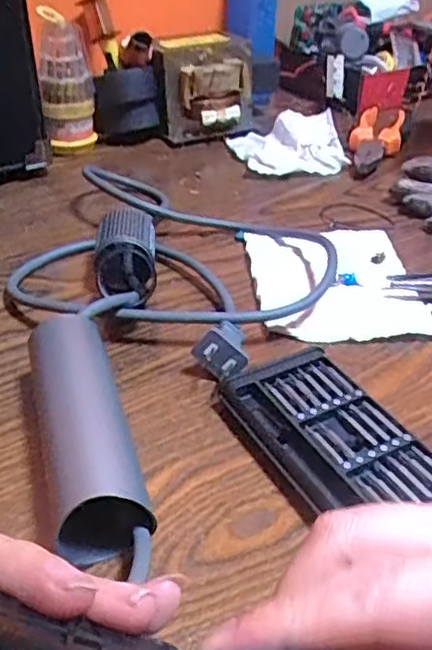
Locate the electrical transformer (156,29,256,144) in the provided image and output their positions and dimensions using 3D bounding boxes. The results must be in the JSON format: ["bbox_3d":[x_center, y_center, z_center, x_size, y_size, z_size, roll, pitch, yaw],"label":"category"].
[{"bbox_3d":[-0.009,-0.212,0.599,0.086,0.087,0.052,3,35,0],"label":"electrical transformer"}]

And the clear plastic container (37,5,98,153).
[{"bbox_3d":[-0.124,-0.200,0.553,0.043,0.107,0.043,-4,36,-10],"label":"clear plastic container"}]

